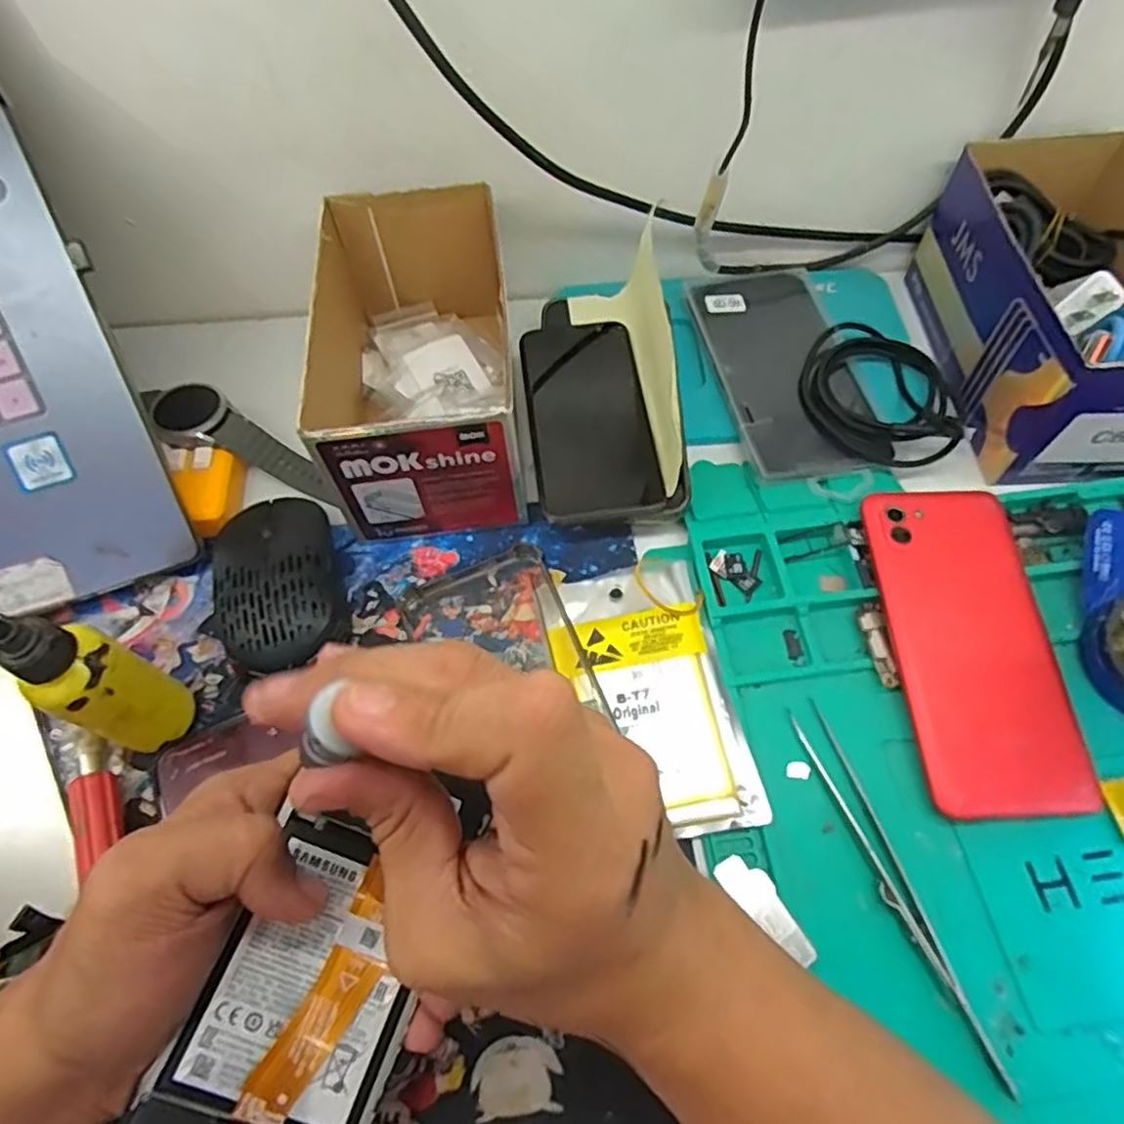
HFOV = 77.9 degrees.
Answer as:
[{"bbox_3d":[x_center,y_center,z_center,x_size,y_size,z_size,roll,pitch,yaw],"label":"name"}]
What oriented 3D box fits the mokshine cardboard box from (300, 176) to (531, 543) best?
[{"bbox_3d":[-0.079,-0.121,0.385,0.094,0.076,0.188,-4,62,-2],"label":"mokshine cardboard box"}]

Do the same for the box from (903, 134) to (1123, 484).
[{"bbox_3d":[0.286,-0.146,0.393,0.107,0.083,0.182,-1,62,0],"label":"box"}]

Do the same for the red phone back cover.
[{"bbox_3d":[0.199,0.037,0.336,0.075,0.009,0.161,-3,67,-1],"label":"red phone back cover"}]

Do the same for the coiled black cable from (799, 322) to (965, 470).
[{"bbox_3d":[0.187,-0.108,0.402,0.086,0.035,0.096,13,63,7],"label":"coiled black cable"}]

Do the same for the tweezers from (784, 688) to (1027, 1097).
[{"bbox_3d":[0.141,0.131,0.294,0.018,0.014,0.153,-16,63,-8],"label":"tweezers"}]

